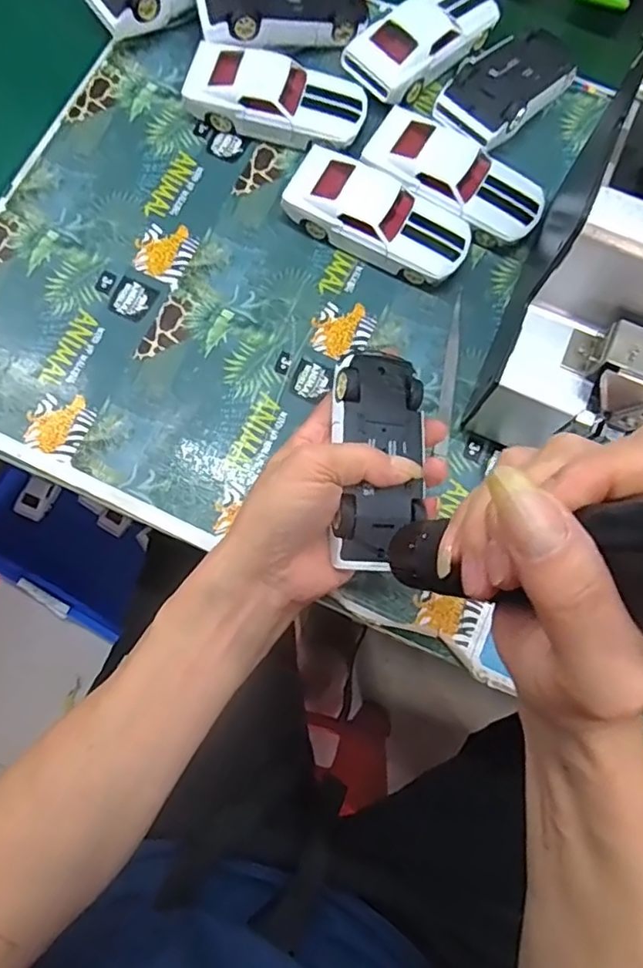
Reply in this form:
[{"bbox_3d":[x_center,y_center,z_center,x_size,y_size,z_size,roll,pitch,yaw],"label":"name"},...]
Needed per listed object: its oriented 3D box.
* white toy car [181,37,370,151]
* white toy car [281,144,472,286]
[{"bbox_3d":[-0.031,-0.279,0.422,0.124,0.030,0.054,15,76,1],"label":"white toy car"},{"bbox_3d":[0.038,-0.182,0.405,0.126,0.030,0.056,25,77,4],"label":"white toy car"}]

